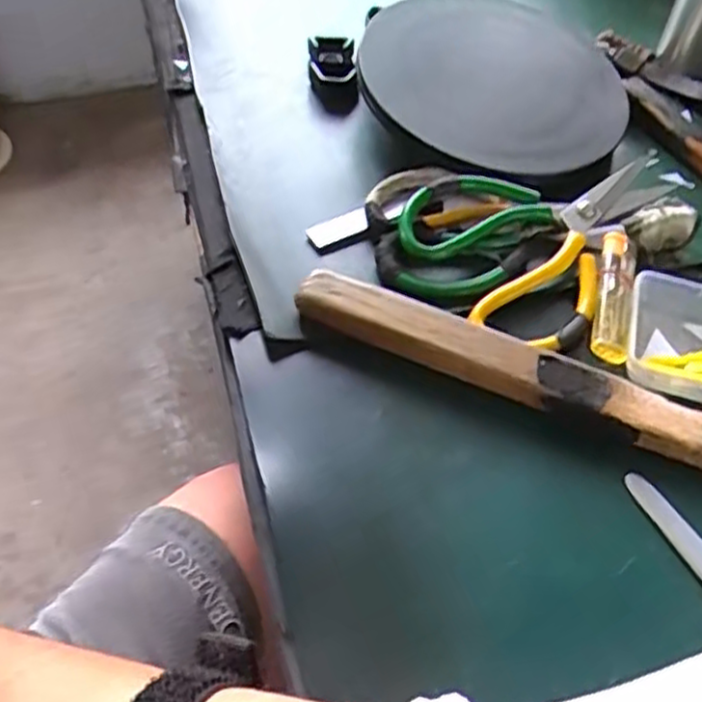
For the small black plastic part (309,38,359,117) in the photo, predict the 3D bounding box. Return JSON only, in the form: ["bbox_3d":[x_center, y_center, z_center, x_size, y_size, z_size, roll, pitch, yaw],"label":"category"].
[{"bbox_3d":[-0.014,-0.217,0.588,0.035,0.023,0.071,-2,51,-4],"label":"small black plastic part"}]

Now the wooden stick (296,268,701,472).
[{"bbox_3d":[0.102,0.015,0.401,0.274,0.023,0.032,21,53,14],"label":"wooden stick"}]

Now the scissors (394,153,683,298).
[{"bbox_3d":[0.120,-0.089,0.477,0.196,0.022,0.069,-18,54,-16],"label":"scissors"}]

